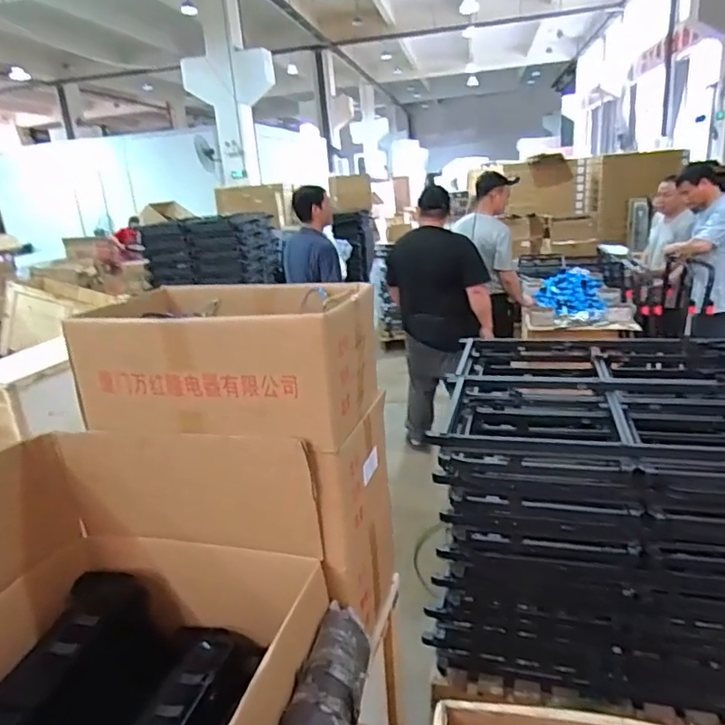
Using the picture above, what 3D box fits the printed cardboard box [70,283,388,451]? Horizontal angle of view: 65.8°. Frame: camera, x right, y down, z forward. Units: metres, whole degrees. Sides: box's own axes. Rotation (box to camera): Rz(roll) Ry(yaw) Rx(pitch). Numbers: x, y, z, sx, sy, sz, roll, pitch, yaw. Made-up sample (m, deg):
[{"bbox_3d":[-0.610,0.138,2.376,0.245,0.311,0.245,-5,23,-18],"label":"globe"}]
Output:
[{"bbox_3d":[-0.263,-0.013,1.172,0.541,0.231,0.354,-1,18,10],"label":"printed cardboard box"}]

